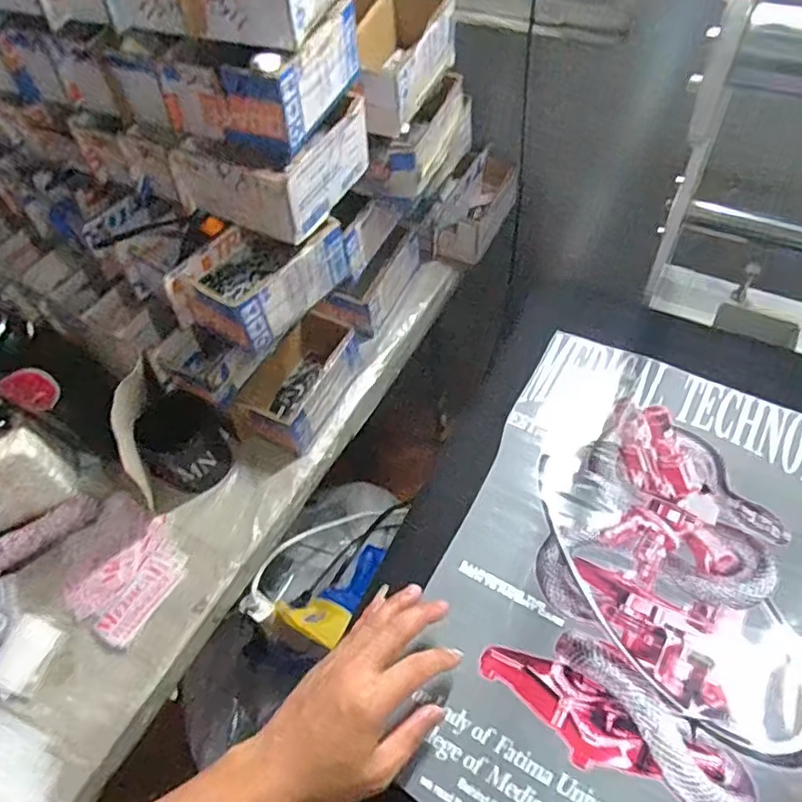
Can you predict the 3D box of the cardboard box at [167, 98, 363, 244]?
[{"bbox_3d":[-0.126,-0.249,0.632,0.127,0.076,0.164,22,60,19],"label":"cardboard box"}]

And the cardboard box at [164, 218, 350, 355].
[{"bbox_3d":[-0.145,-0.131,0.637,0.103,0.064,0.163,31,63,24],"label":"cardboard box"}]

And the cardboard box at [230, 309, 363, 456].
[{"bbox_3d":[-0.119,-0.028,0.755,0.082,0.080,0.185,20,59,18],"label":"cardboard box"}]

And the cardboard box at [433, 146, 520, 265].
[{"bbox_3d":[0.113,-0.285,0.909,0.079,0.075,0.177,23,60,19],"label":"cardboard box"}]

